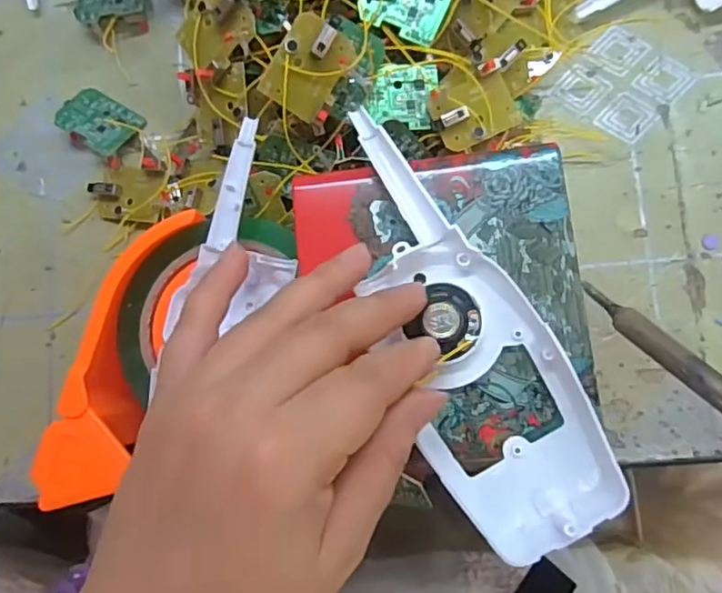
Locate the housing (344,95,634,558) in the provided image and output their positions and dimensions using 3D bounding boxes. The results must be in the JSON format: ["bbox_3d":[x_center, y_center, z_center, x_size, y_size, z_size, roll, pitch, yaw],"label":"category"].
[{"bbox_3d":[0.037,0.009,0.215,0.059,0.019,0.163,-24,81,1],"label":"housing"}]

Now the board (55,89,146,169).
[{"bbox_3d":[-0.152,-0.100,0.343,0.046,0.012,0.034,32,68,6],"label":"board"}]

